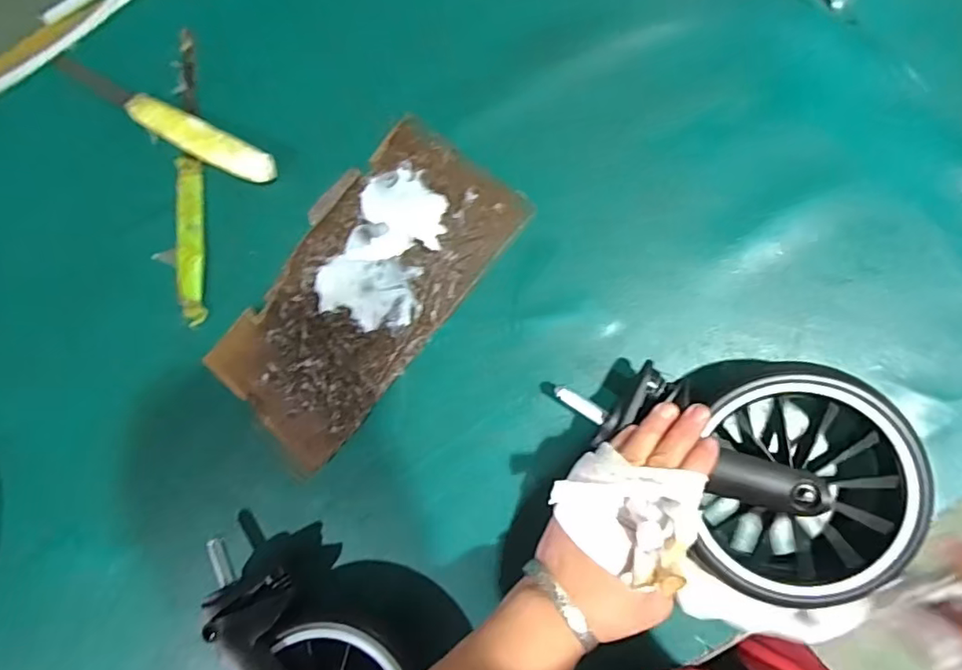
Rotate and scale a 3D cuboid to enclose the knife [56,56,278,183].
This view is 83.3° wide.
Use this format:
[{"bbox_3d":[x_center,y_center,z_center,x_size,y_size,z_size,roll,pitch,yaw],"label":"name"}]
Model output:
[{"bbox_3d":[-0.324,-0.218,0.538,0.292,0.023,0.035,28,91,10],"label":"knife"}]

